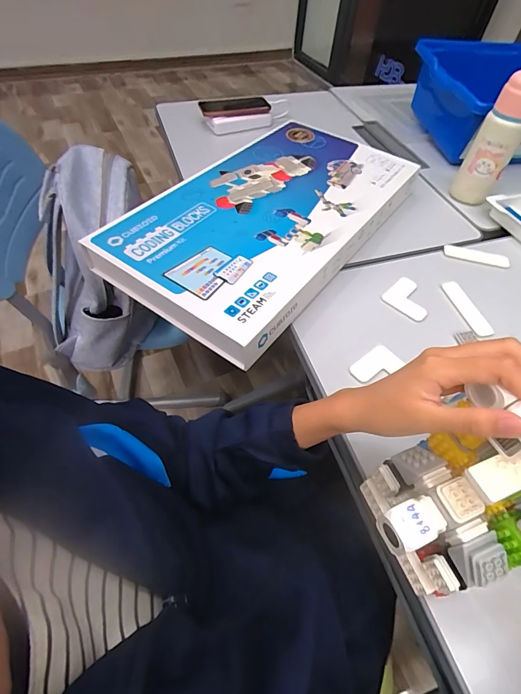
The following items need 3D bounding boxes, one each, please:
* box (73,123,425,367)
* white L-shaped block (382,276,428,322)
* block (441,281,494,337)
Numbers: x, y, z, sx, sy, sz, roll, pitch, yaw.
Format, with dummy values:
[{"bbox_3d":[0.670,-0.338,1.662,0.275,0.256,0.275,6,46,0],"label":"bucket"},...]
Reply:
[{"bbox_3d":[0.023,-0.226,0.620,0.304,0.057,0.558,31,57,17],"label":"box"},{"bbox_3d":[0.228,-0.073,0.555,0.067,0.007,0.061,40,61,23],"label":"white L-shaped block"},{"bbox_3d":[0.316,-0.060,0.563,0.032,0.005,0.104,-11,55,-12],"label":"block"}]

